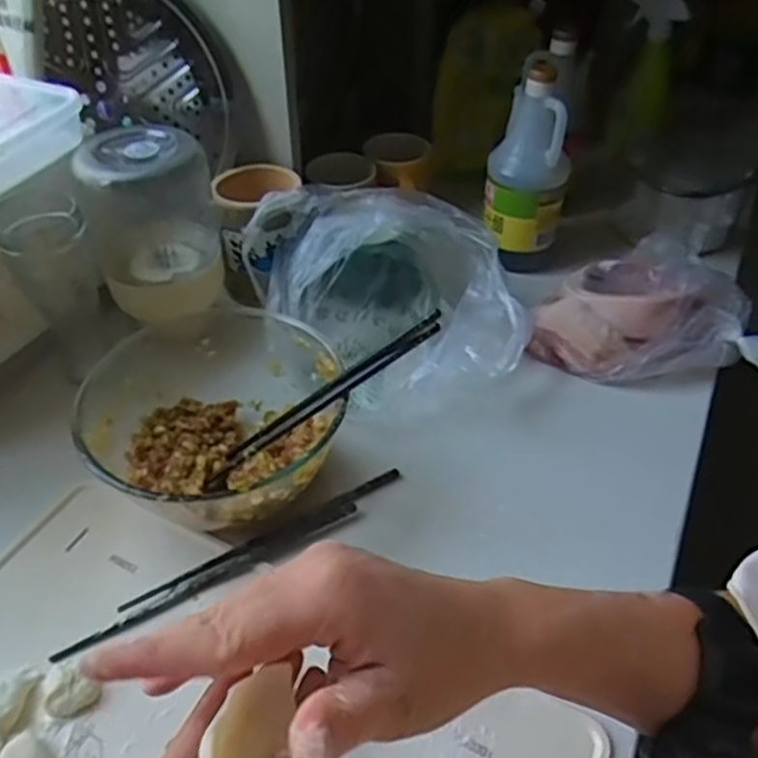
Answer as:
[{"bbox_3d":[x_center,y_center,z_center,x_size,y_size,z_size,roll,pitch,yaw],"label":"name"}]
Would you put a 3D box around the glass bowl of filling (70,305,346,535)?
[{"bbox_3d":[-0.126,0.042,0.564,0.189,0.095,0.189,1,42,-1],"label":"glass bowl of filling"}]

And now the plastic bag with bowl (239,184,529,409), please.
[{"bbox_3d":[0.008,-0.080,0.674,0.219,0.123,0.220,-13,45,-16],"label":"plastic bag with bowl"}]

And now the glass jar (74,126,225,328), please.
[{"bbox_3d":[-0.212,-0.142,0.666,0.090,0.164,0.097,1,42,-1],"label":"glass jar"}]

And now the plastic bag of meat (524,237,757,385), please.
[{"bbox_3d":[0.314,-0.063,0.683,0.271,0.088,0.195,23,46,21],"label":"plastic bag of meat"}]

